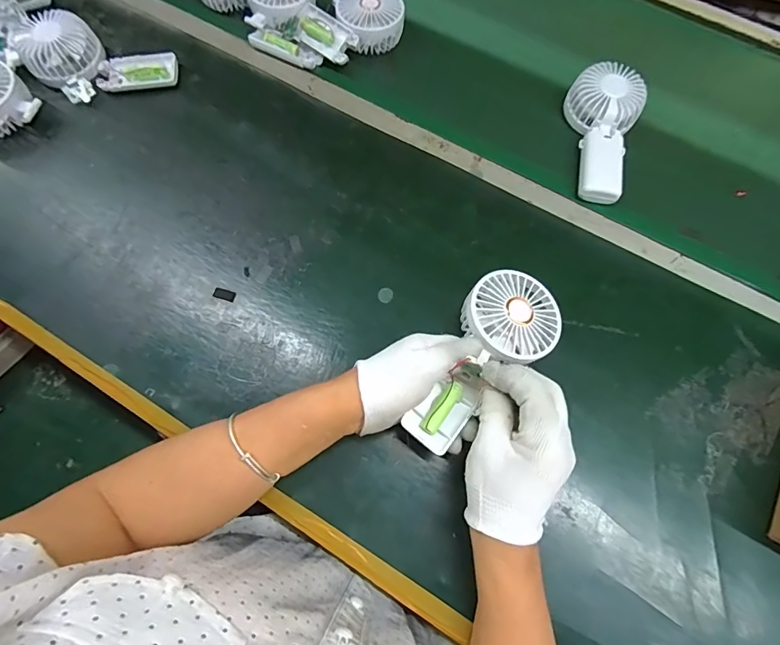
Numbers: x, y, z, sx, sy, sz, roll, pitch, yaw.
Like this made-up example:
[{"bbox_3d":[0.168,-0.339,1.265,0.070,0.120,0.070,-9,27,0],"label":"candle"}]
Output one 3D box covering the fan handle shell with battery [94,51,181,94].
[{"bbox_3d":[-0.314,-0.311,0.524,0.093,0.023,0.044,0,71,0],"label":"fan handle shell with battery"}]

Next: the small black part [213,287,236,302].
[{"bbox_3d":[-0.173,-0.030,0.437,0.024,0.004,0.012,16,72,5],"label":"small black part"}]

